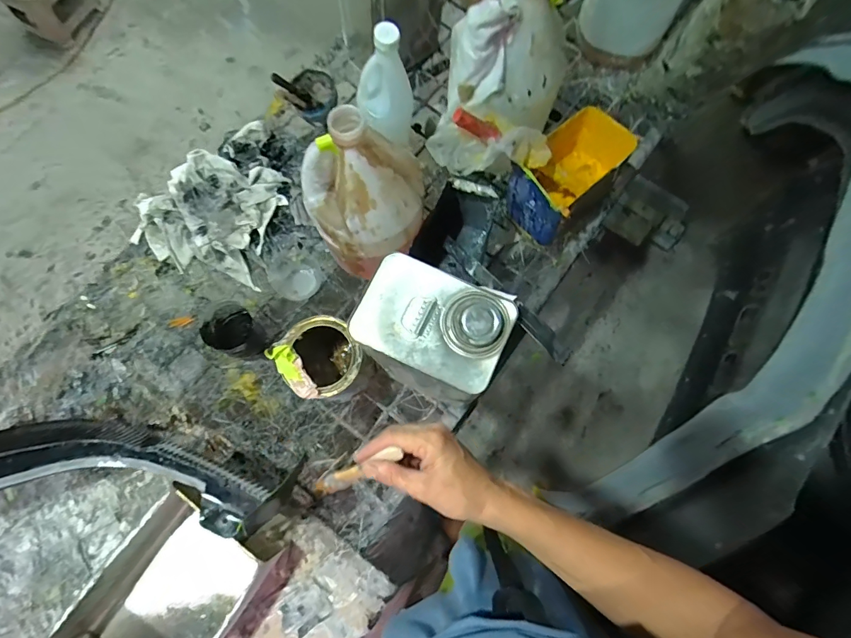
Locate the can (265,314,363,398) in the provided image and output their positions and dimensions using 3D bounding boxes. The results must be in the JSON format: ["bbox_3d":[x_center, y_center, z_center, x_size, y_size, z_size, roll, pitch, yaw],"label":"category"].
[{"bbox_3d":[-0.141,0.059,0.587,0.116,0.147,0.112,8,76,1],"label":"can"}]

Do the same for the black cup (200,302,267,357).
[{"bbox_3d":[-0.293,0.018,0.631,0.078,0.077,0.071,0,76,-1],"label":"black cup"}]

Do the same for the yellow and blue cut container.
[{"bbox_3d":[0.220,-0.219,0.656,0.167,0.136,0.116,-42,80,-11],"label":"yellow and blue cut container"}]

